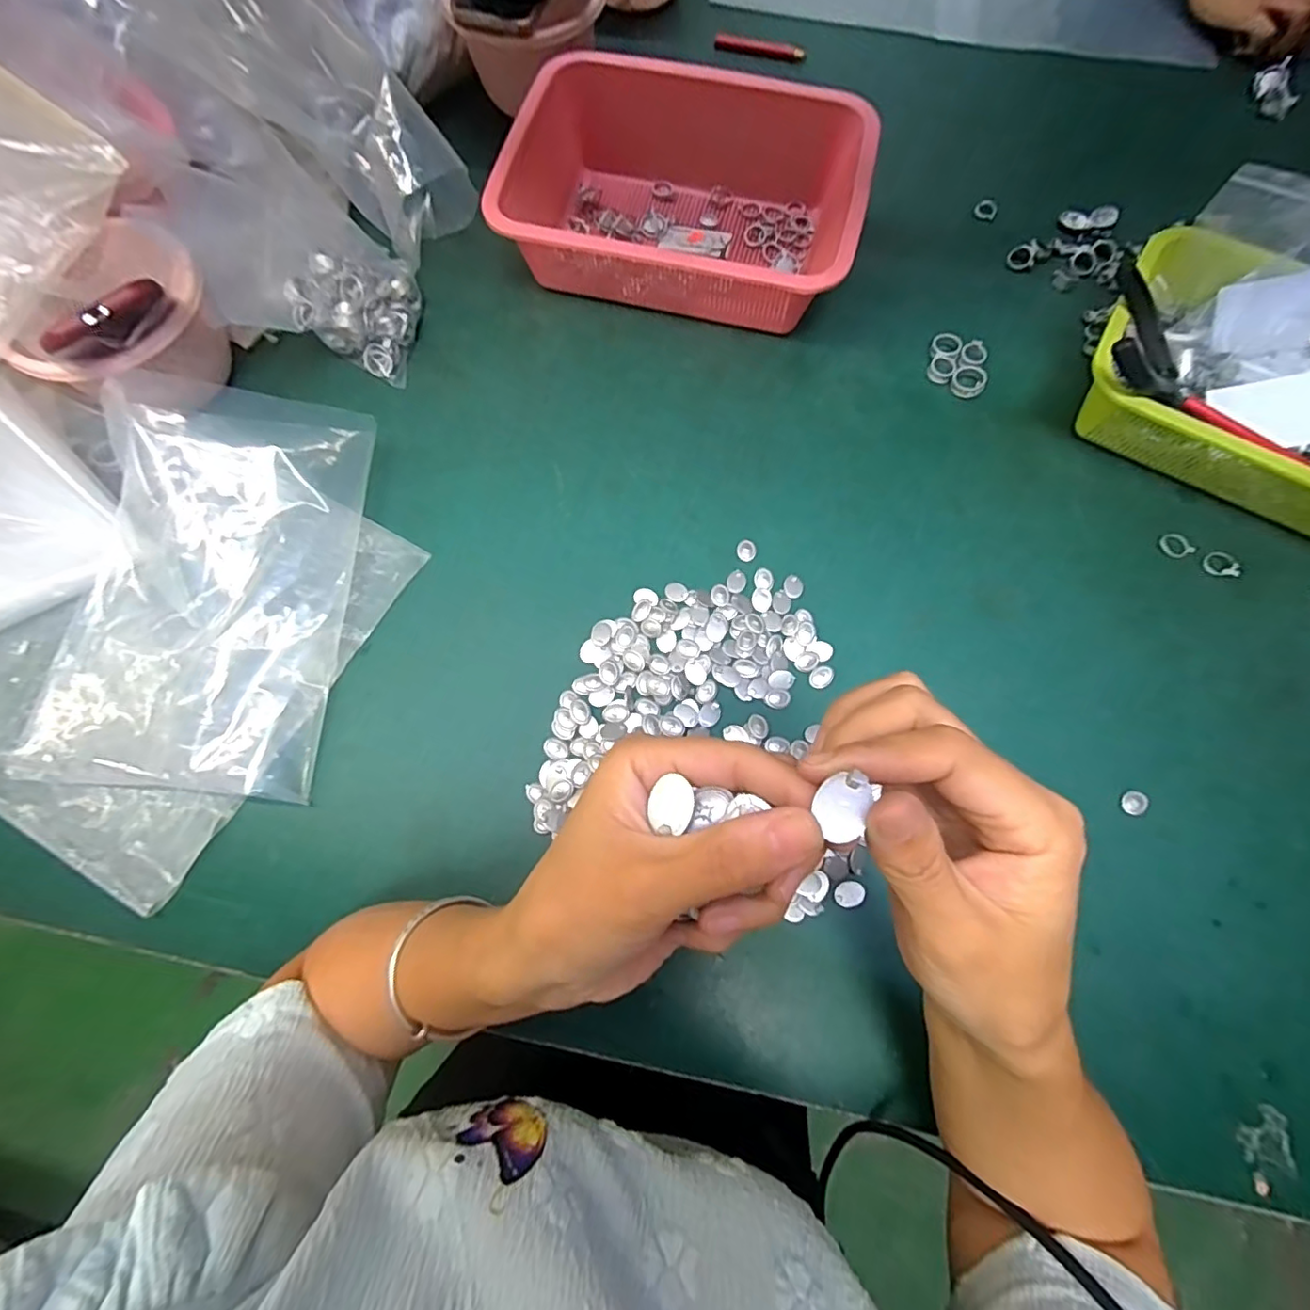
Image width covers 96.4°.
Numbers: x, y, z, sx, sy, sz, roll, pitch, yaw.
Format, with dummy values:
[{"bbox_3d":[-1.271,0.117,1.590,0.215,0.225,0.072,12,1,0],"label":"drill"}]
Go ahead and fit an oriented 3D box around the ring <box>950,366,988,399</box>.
[{"bbox_3d":[0.273,-0.237,0.510,0.028,0.009,0.029,0,73,0],"label":"ring"}]

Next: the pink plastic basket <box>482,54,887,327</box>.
[{"bbox_3d":[0.027,-0.400,0.523,0.303,0.081,0.201,10,73,3],"label":"pink plastic basket"}]

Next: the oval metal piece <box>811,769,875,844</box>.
[{"bbox_3d":[0.050,0.040,0.155,0.012,0.004,0.019,25,74,7],"label":"oval metal piece"}]

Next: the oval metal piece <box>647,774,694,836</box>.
[{"bbox_3d":[0.006,0.046,0.180,0.012,0.004,0.015,20,74,6],"label":"oval metal piece"}]

